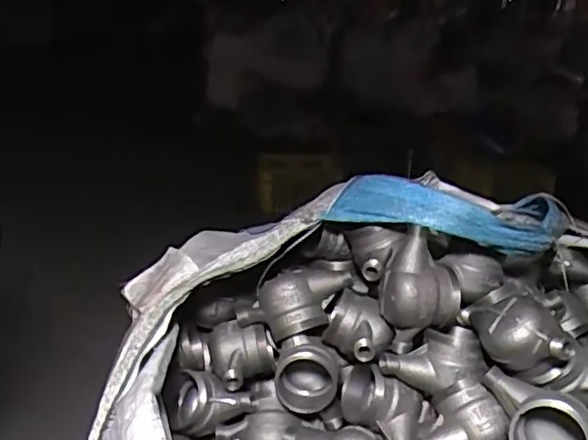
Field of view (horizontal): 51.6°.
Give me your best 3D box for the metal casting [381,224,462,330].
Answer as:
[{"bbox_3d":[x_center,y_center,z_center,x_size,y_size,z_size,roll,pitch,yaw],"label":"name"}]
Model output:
[{"bbox_3d":[0.154,0.075,0.737,0.094,0.106,0.074,10,22,16],"label":"metal casting"}]

